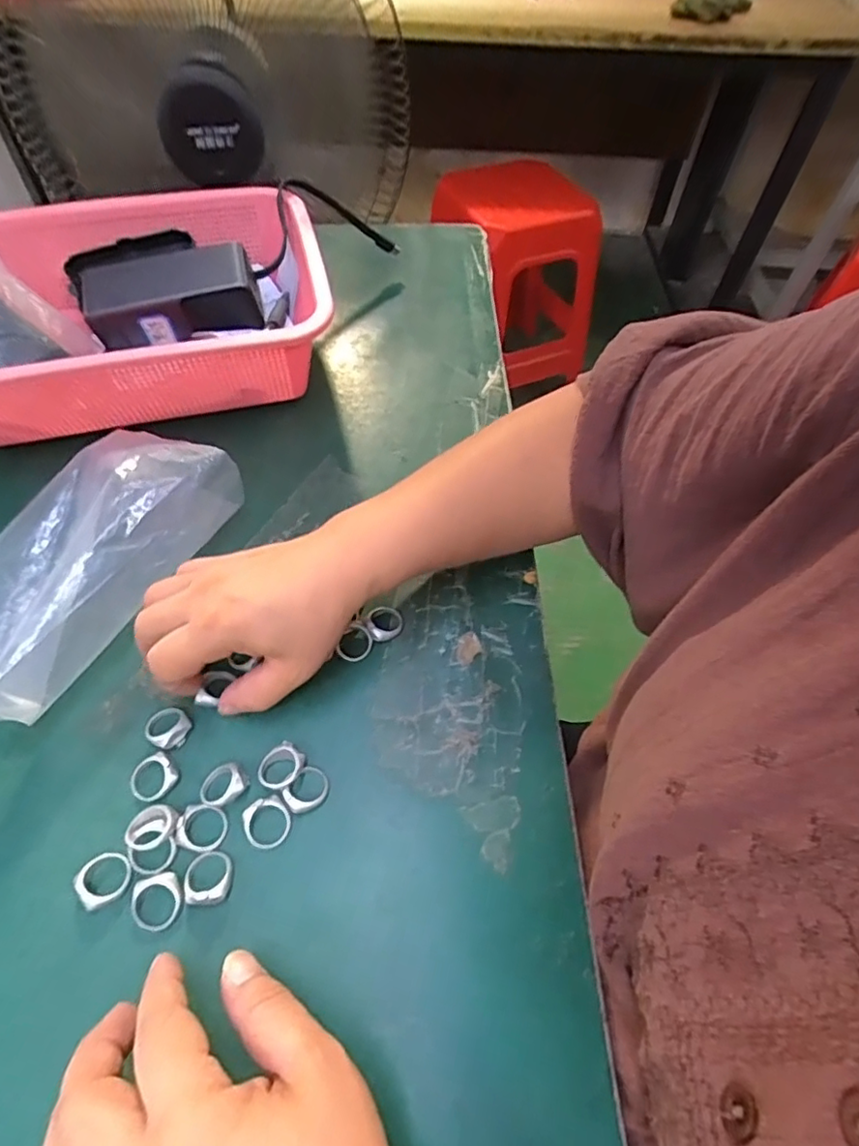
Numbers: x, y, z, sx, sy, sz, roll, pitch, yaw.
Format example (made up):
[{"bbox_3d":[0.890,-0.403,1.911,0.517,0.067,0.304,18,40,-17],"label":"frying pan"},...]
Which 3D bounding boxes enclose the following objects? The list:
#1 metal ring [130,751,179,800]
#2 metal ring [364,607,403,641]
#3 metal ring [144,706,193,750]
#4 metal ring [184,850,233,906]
[{"bbox_3d":[-0.146,0.107,0.306,0.023,0.008,0.024,0,56,0],"label":"metal ring"},{"bbox_3d":[-0.028,0.031,0.359,0.023,0.010,0.023,0,56,0],"label":"metal ring"},{"bbox_3d":[-0.145,0.084,0.321,0.027,0.007,0.021,30,61,19],"label":"metal ring"},{"bbox_3d":[-0.107,0.146,0.281,0.022,0.007,0.024,0,56,0],"label":"metal ring"}]

